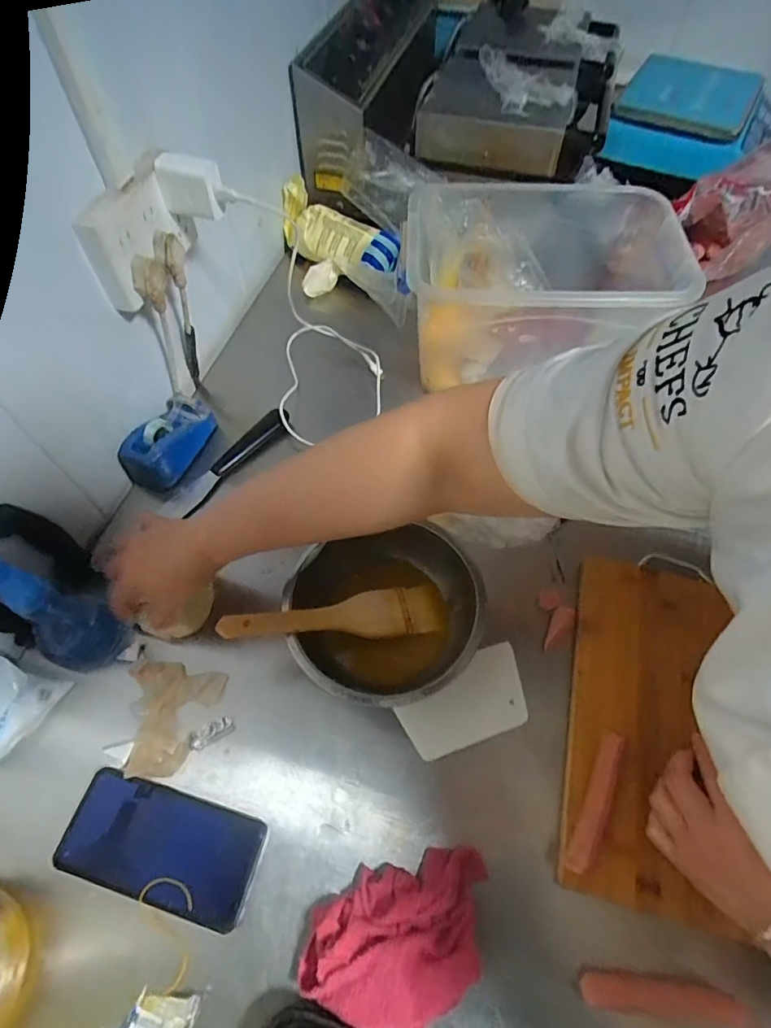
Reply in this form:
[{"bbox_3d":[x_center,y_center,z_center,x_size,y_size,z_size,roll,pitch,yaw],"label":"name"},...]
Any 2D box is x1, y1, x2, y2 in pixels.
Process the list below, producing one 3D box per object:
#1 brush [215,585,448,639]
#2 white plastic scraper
[{"bbox_3d":[-0.040,0.095,0.460,0.216,0.015,0.046,1,57,-29],"label":"brush"},{"bbox_3d":[0.075,0.177,0.468,0.121,0.011,0.075,-15,62,-9],"label":"white plastic scraper"}]

